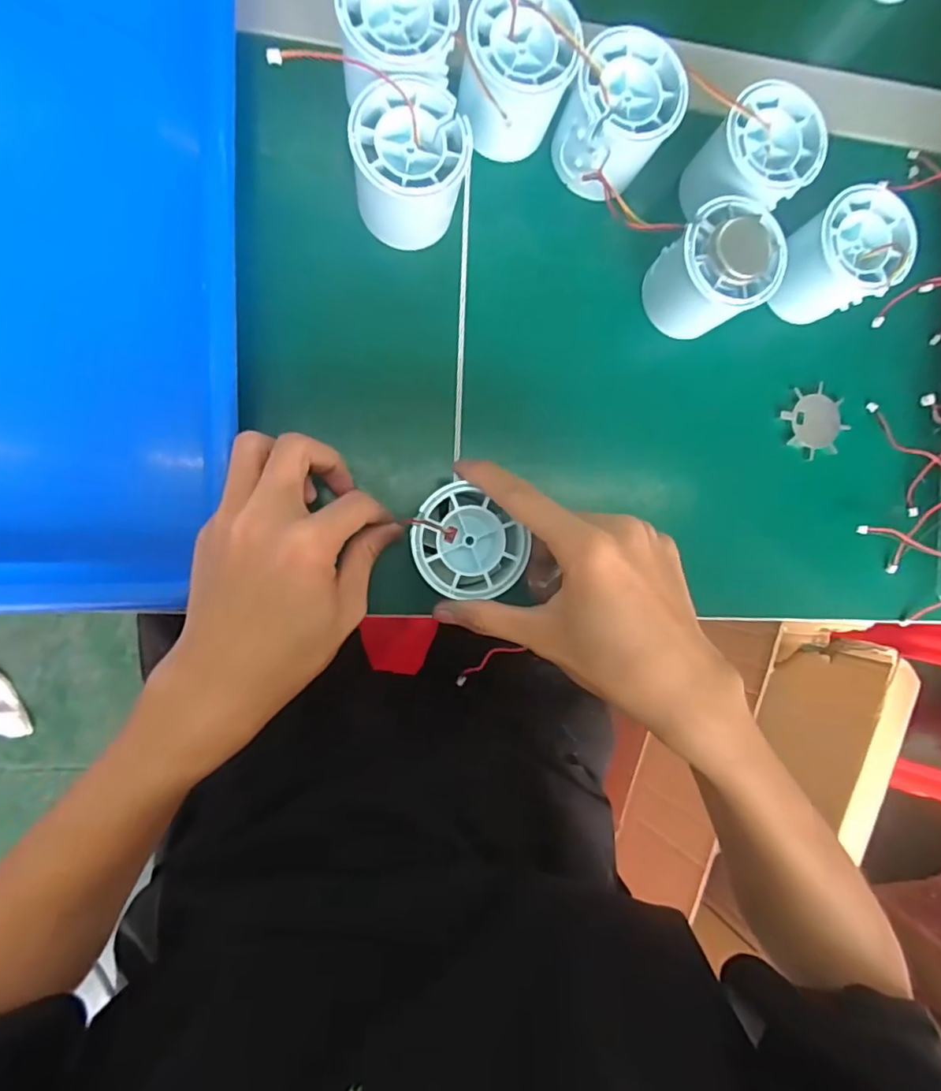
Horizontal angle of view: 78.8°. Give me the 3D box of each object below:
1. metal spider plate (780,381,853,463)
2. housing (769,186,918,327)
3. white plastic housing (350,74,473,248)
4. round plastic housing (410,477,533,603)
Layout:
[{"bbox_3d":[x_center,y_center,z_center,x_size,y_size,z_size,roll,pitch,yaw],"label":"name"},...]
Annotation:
[{"bbox_3d":[0.213,-0.077,0.353,0.041,0.005,0.040,0,89,-10],"label":"metal spider plate"},{"bbox_3d":[0.207,-0.162,0.328,0.054,0.054,0.053,0,89,-10],"label":"housing"},{"bbox_3d":[-0.032,-0.187,0.290,0.052,0.061,0.050,0,89,-10],"label":"white plastic housing"},{"bbox_3d":[-0.002,0.001,0.275,0.055,0.020,0.048,33,84,-8],"label":"round plastic housing"}]

